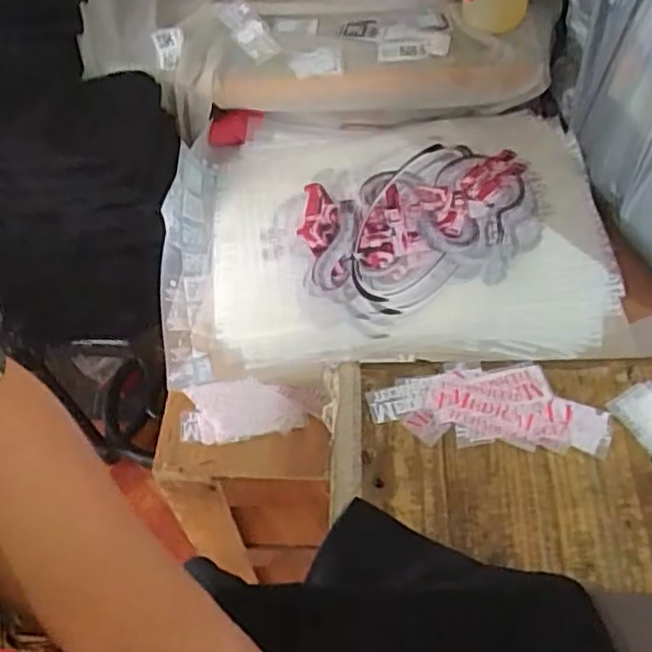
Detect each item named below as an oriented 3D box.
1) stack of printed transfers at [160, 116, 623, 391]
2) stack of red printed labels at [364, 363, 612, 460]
[{"bbox_3d":[0.071,-0.131,0.911,0.548,0.051,0.427,-4,54,0],"label":"stack of printed transfers"},{"bbox_3d":[0.155,0.077,0.668,0.218,0.015,0.089,4,54,6],"label":"stack of red printed labels"}]

